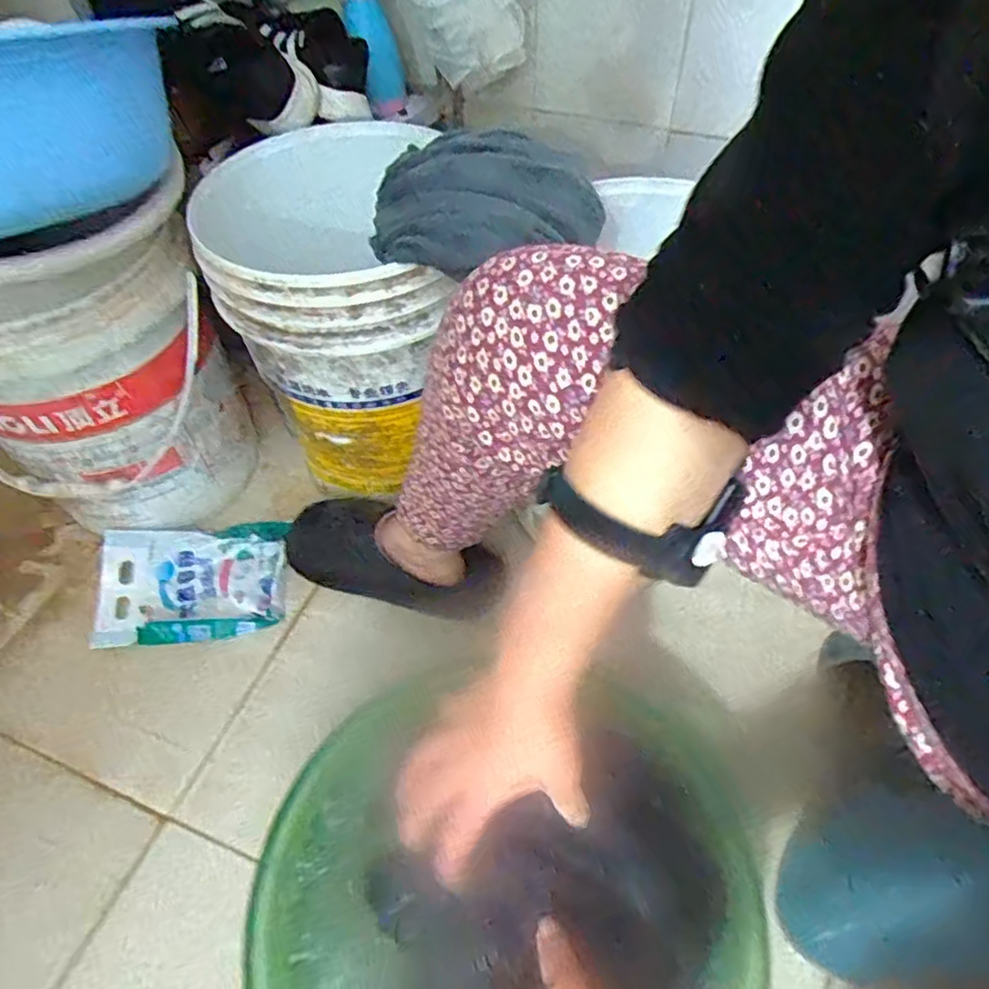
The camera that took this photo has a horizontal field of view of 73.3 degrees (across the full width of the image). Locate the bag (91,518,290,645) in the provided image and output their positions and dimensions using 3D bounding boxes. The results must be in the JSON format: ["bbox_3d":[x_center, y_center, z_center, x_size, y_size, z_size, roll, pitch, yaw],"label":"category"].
[{"bbox_3d":[-0.376,0.105,0.817,0.226,0.036,0.157,-11,53,-3],"label":"bag"}]

